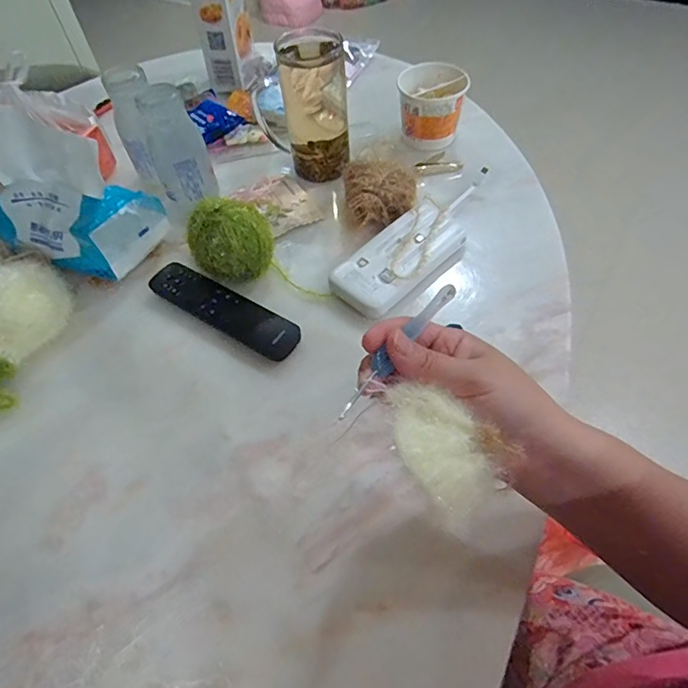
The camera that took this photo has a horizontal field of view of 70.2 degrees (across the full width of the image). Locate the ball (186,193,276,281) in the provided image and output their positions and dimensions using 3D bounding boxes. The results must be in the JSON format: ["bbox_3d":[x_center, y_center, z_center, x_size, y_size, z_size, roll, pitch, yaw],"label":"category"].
[{"bbox_3d":[-0.106,-0.093,0.470,0.074,0.073,0.063,-20,56,-11],"label":"ball"}]

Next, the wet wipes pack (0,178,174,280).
[{"bbox_3d":[-0.281,-0.131,0.505,0.162,0.077,0.096,17,57,15],"label":"wet wipes pack"}]

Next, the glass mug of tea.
[{"bbox_3d":[-0.046,-0.253,0.534,0.100,0.137,0.070,-8,55,-2],"label":"glass mug of tea"}]

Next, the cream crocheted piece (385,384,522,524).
[{"bbox_3d":[0.049,0.048,0.253,0.050,0.012,0.071,-32,59,-18],"label":"cream crocheted piece"}]

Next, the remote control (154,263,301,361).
[{"bbox_3d":[-0.115,-0.034,0.468,0.164,0.014,0.040,27,60,20],"label":"remote control"}]

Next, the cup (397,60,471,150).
[{"bbox_3d":[0.105,-0.284,0.591,0.079,0.071,0.077,4,55,6],"label":"cup"}]

